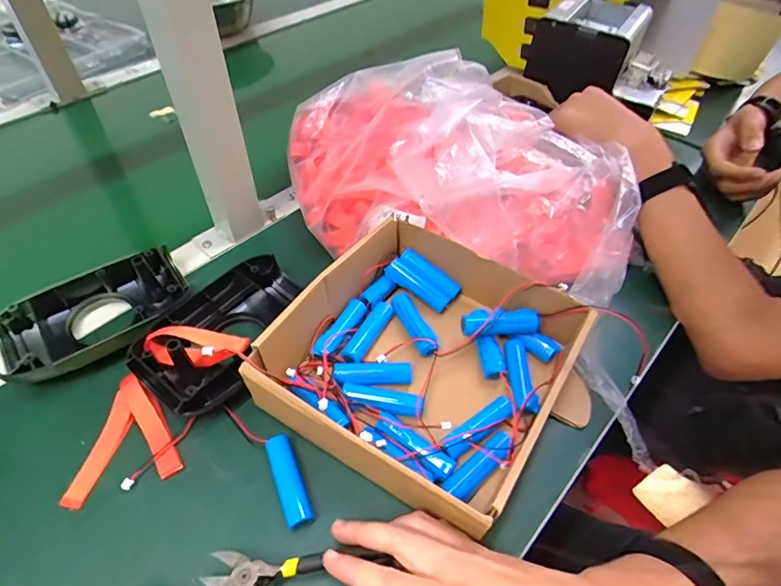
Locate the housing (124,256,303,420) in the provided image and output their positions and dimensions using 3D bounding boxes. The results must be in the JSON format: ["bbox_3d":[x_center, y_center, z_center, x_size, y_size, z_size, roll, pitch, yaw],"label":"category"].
[{"bbox_3d":[-0.143,0.030,0.425,0.101,0.044,0.161,32,55,23],"label":"housing"}]

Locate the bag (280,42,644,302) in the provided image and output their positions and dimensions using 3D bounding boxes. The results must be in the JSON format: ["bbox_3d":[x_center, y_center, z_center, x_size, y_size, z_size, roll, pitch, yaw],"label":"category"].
[{"bbox_3d":[0.064,-0.138,0.493,0.370,0.140,0.216,17,51,13],"label":"bag"}]

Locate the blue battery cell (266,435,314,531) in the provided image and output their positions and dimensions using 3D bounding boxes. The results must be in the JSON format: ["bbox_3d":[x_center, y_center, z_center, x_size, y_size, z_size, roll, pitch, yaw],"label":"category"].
[{"bbox_3d":[-0.075,0.137,0.350,0.019,0.018,0.067,-18,52,-17],"label":"blue battery cell"}]

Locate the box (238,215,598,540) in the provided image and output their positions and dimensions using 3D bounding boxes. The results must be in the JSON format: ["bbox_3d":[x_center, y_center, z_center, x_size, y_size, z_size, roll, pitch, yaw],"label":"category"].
[{"bbox_3d":[0.029,0.057,0.392,0.230,0.071,0.220,29,54,21],"label":"box"}]

